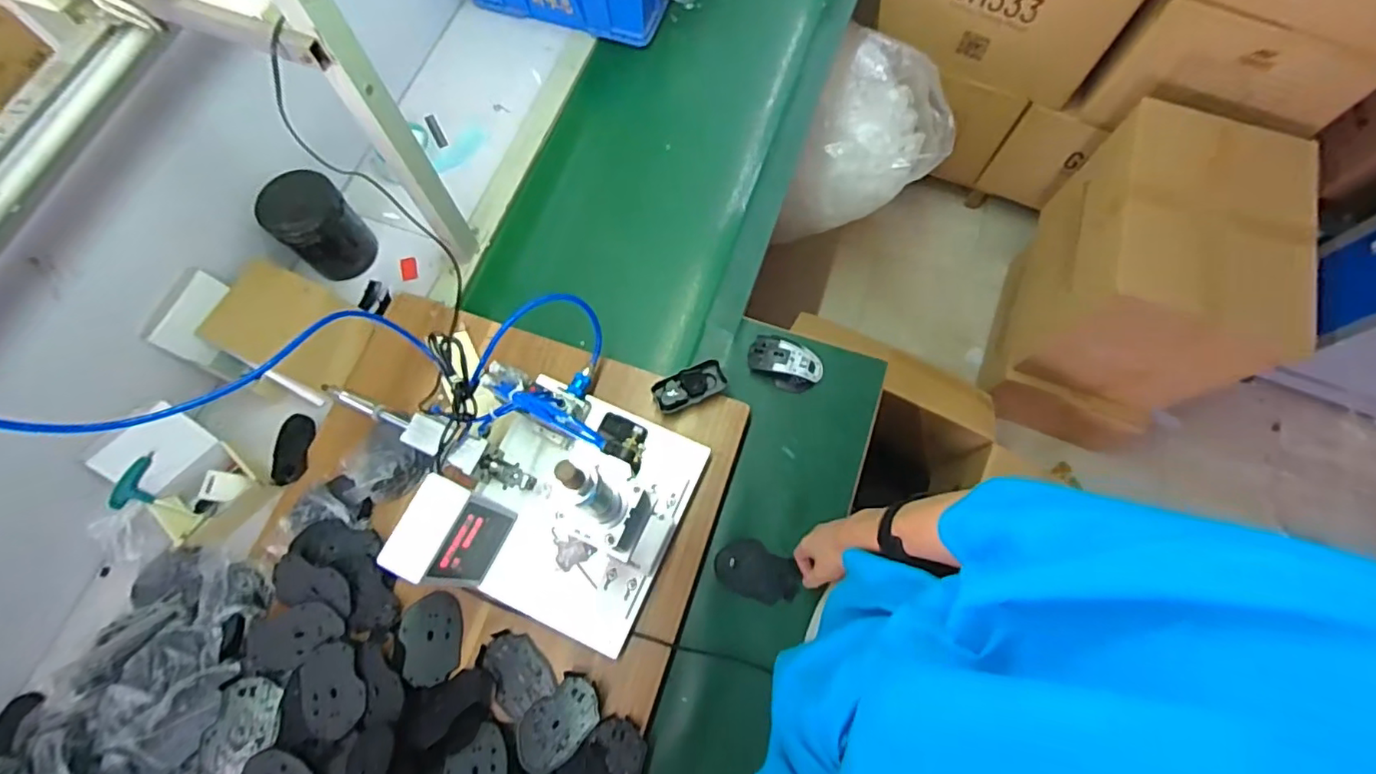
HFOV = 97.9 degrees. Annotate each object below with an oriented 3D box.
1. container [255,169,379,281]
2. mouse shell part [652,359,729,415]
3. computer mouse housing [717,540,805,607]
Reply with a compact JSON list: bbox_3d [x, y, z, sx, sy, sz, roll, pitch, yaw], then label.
[{"bbox_3d":[-0.574,-0.250,0.945,0.115,0.144,0.112,0,72,0],"label":"container"},{"bbox_3d":[0.003,-0.001,0.895,0.107,0.019,0.051,-26,74,-8],"label":"mouse shell part"},{"bbox_3d":[0.100,0.263,0.852,0.118,0.015,0.073,20,73,7],"label":"computer mouse housing"}]

